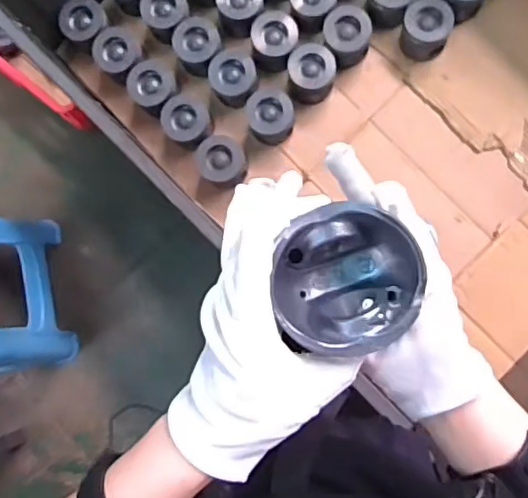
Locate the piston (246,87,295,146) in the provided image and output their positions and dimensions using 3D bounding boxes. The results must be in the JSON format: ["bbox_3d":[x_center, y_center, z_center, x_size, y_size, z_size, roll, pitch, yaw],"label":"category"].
[{"bbox_3d":[0.011,-0.246,1.108,0.090,0.073,0.088,0,85,4],"label":"piston"}]

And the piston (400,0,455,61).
[{"bbox_3d":[0.295,-0.399,1.085,0.083,0.082,0.082,0,85,4],"label":"piston"}]

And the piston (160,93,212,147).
[{"bbox_3d":[-0.146,-0.239,1.109,0.091,0.075,0.089,8,85,5],"label":"piston"}]

